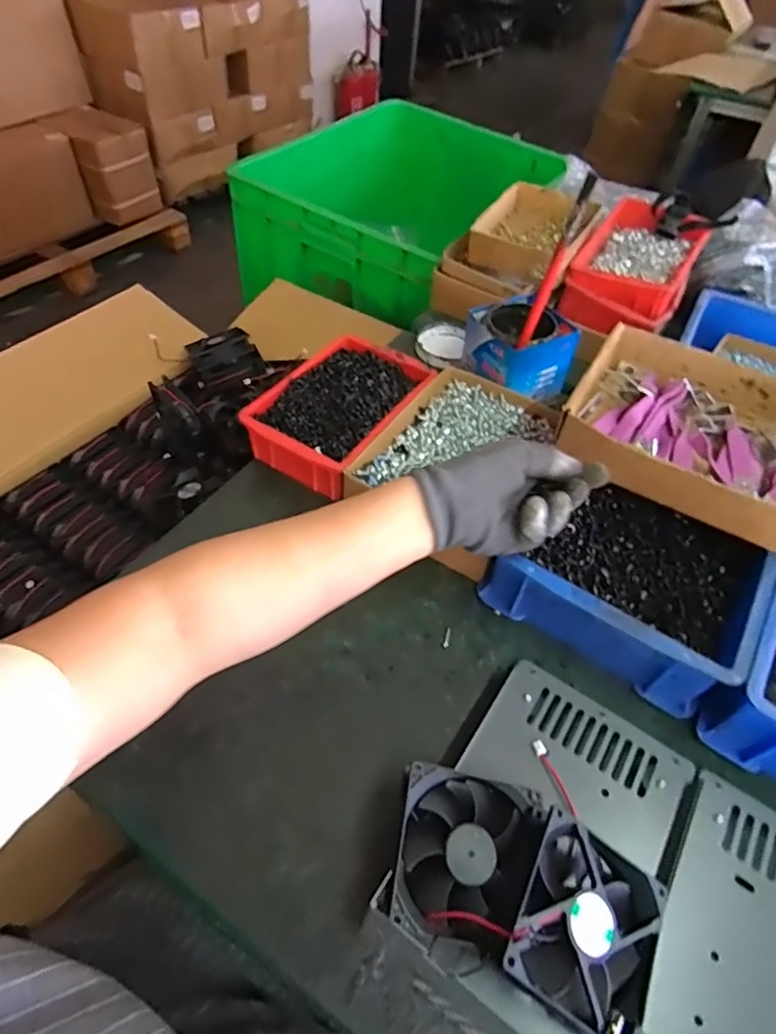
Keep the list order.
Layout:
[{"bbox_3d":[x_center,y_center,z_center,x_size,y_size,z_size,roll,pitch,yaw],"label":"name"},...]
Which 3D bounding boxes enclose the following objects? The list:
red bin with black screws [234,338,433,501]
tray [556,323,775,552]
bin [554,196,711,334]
[{"bbox_3d":[-0.052,-0.116,0.628,0.130,0.057,0.202,28,53,19],"label":"red bin with black screws"},{"bbox_3d":[0.288,-0.084,0.532,0.214,0.053,0.190,27,53,18],"label":"tray"},{"bbox_3d":[0.339,-0.342,0.778,0.137,0.084,0.217,28,53,19],"label":"bin"}]

